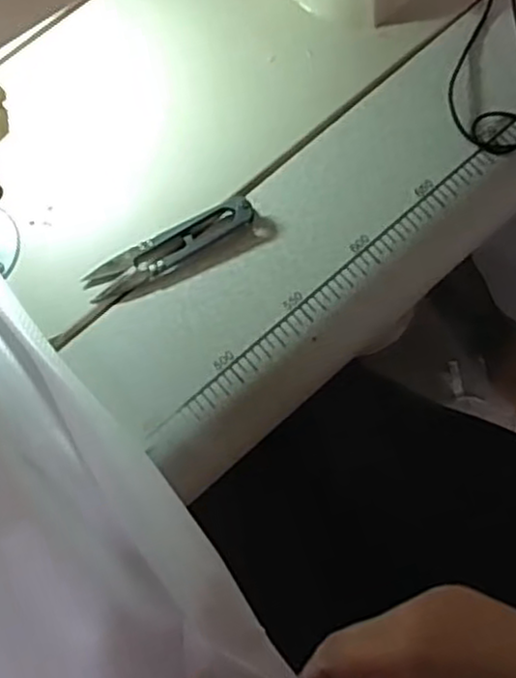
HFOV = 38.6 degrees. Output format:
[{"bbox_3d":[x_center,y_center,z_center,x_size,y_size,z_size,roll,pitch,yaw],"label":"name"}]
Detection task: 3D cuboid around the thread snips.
[{"bbox_3d":[-0.050,-0.052,0.417,0.102,0.012,0.023,-27,73,-3],"label":"thread snips"}]

